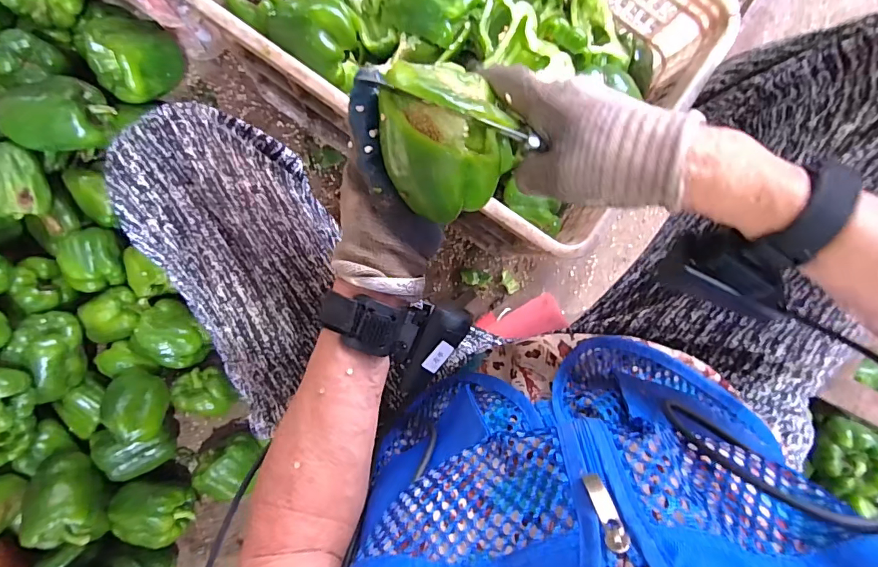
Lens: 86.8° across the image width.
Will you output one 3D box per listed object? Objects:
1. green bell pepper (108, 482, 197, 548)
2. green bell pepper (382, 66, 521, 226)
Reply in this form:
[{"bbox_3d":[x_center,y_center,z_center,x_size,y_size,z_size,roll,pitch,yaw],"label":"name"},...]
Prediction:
[{"bbox_3d":[-0.424,0.339,0.690,0.099,0.064,0.070,7,94,-5],"label":"green bell pepper"},{"bbox_3d":[0.006,-0.089,0.288,0.076,0.058,0.090,-16,94,-4],"label":"green bell pepper"}]

